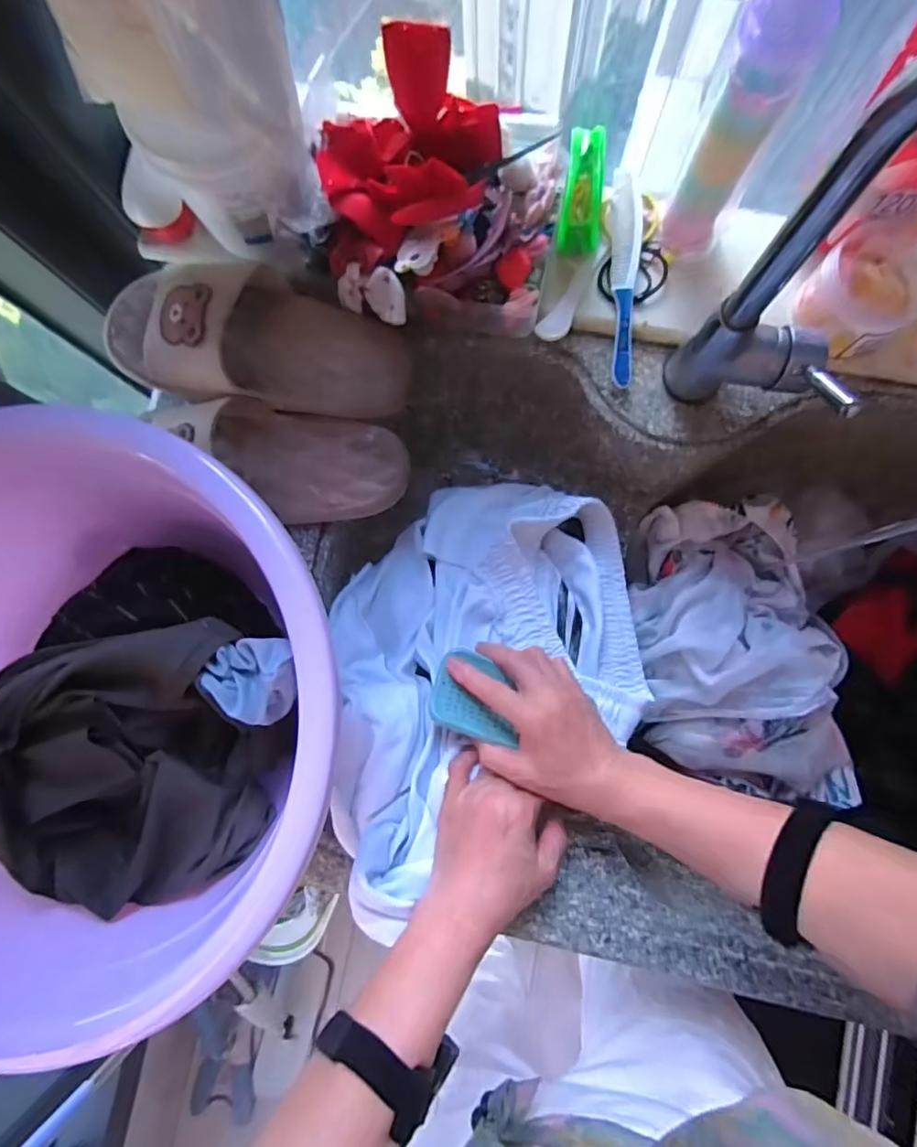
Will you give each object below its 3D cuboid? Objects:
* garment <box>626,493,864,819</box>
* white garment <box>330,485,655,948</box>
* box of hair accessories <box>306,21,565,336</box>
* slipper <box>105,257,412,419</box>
[{"bbox_3d":[0.291,0.077,0.562,0.204,0.091,0.303,-6,84,3],"label":"garment"},{"bbox_3d":[0.030,0.079,0.492,0.281,0.139,0.338,-9,84,3],"label":"white garment"},{"bbox_3d":[-0.018,-0.294,0.444,0.186,0.118,0.163,12,86,5],"label":"box of hair accessories"},{"bbox_3d":[-0.166,-0.197,0.470,0.249,0.059,0.106,9,85,-10],"label":"slipper"}]

